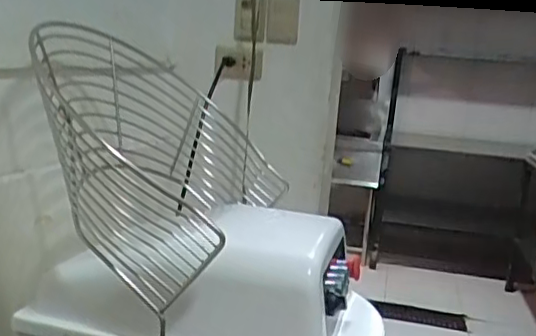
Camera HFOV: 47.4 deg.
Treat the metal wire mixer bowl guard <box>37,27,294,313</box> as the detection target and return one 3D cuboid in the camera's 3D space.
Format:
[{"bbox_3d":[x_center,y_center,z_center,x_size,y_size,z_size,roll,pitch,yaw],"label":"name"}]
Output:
[{"bbox_3d":[-0.167,-0.001,0.965,0.210,0.483,0.435,-38,13,24],"label":"metal wire mixer bowl guard"}]

